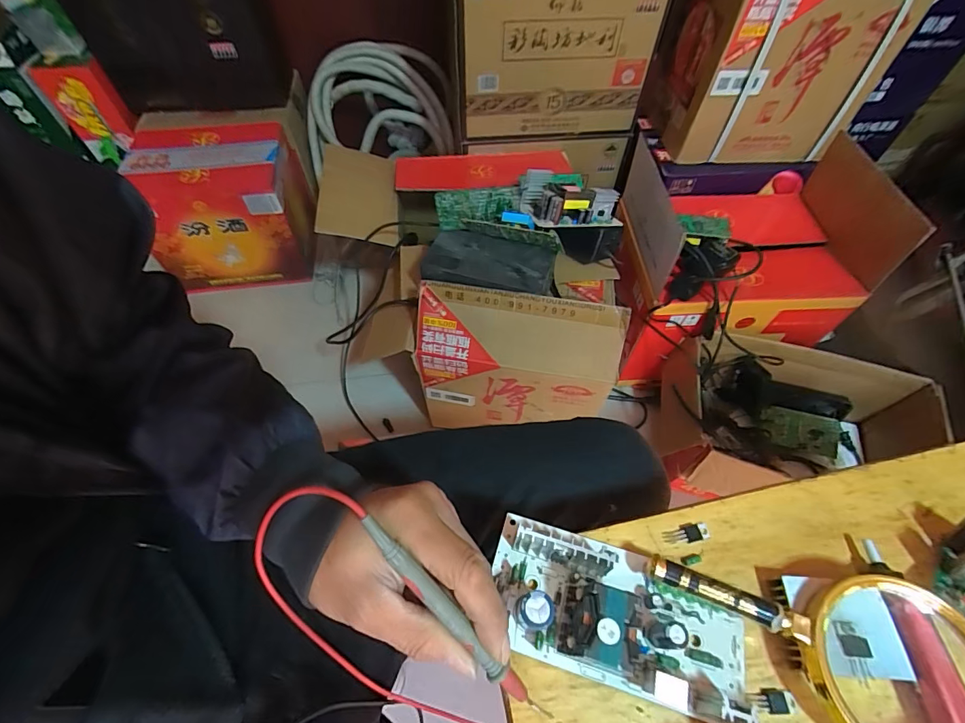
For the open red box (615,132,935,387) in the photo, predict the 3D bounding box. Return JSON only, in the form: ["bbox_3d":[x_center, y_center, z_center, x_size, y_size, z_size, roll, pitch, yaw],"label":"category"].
[{"bbox_3d":[0.469,-0.188,0.877,0.441,0.350,0.303,-2,57,-2],"label":"open red box"}]

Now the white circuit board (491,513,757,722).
[{"bbox_3d":[0.077,0.137,0.242,0.145,0.044,0.069,15,58,9],"label":"white circuit board"}]

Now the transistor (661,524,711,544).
[{"bbox_3d":[0.132,0.112,0.283,0.030,0.004,0.011,-5,57,-4],"label":"transistor"}]

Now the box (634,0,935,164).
[{"bbox_3d":[0.528,-0.573,0.829,0.344,0.283,0.246,-6,57,-4],"label":"box"}]

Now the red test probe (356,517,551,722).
[{"bbox_3d":[-0.012,0.136,0.225,0.010,0.007,0.140,-41,97,-23],"label":"red test probe"}]

